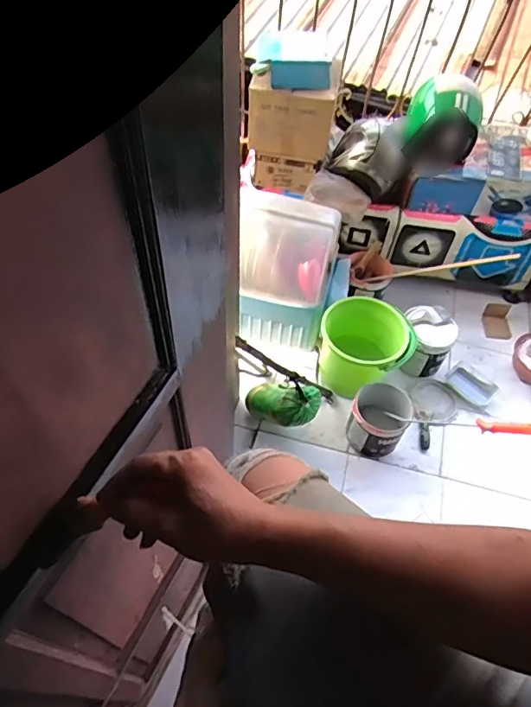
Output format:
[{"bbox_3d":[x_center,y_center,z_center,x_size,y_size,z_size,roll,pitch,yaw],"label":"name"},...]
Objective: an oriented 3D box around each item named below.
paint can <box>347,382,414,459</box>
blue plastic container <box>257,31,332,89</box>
[{"bbox_3d":[0.354,0.205,1.628,0.174,0.149,0.190,2,55,-3],"label":"paint can"},{"bbox_3d":[0.100,-0.989,1.732,0.234,0.074,0.261,3,55,-2],"label":"blue plastic container"}]

